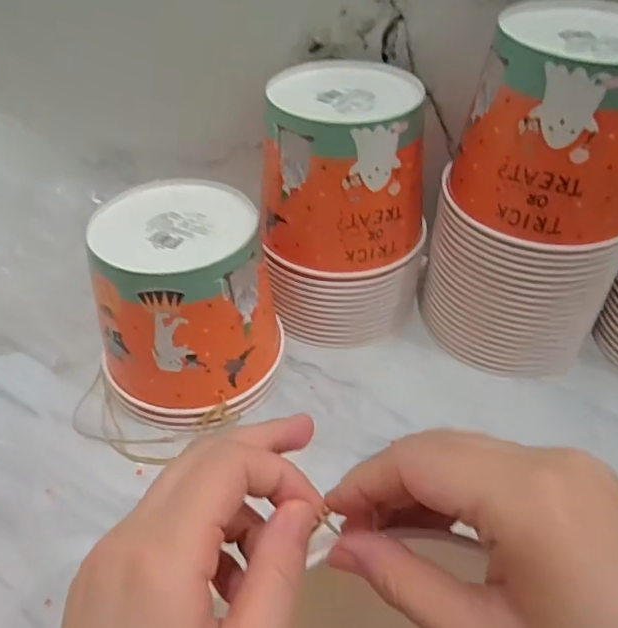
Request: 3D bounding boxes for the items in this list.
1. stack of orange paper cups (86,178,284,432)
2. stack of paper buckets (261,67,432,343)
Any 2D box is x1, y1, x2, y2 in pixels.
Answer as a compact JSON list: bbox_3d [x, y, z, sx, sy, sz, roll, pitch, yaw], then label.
[{"bbox_3d":[-0.100,-0.015,0.477,0.145,0.132,0.143,-11,45,-11],"label":"stack of orange paper cups"},{"bbox_3d":[0.034,-0.087,0.519,0.145,0.216,0.115,6,44,5],"label":"stack of paper buckets"}]

